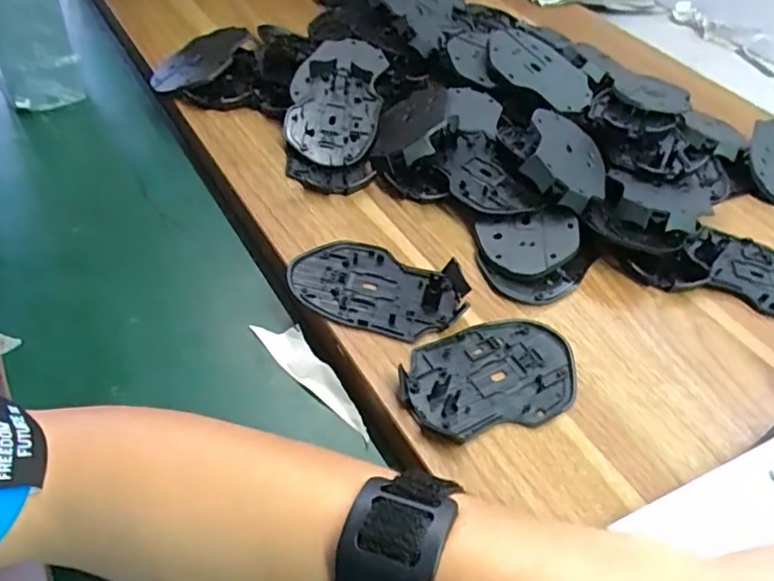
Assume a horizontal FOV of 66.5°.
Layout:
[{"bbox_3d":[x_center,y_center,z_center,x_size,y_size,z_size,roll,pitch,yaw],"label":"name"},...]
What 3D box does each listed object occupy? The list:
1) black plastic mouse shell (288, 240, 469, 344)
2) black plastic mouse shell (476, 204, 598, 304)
[{"bbox_3d":[-0.006,-0.001,0.393,0.112,0.011,0.070,17,51,10],"label":"black plastic mouse shell"},{"bbox_3d":[0.109,-0.024,0.424,0.083,0.025,0.072,-1,50,-4],"label":"black plastic mouse shell"}]

